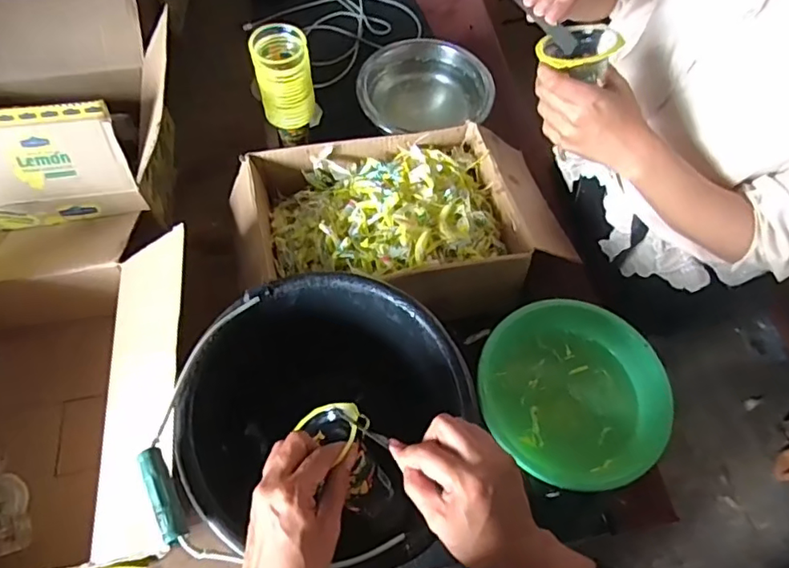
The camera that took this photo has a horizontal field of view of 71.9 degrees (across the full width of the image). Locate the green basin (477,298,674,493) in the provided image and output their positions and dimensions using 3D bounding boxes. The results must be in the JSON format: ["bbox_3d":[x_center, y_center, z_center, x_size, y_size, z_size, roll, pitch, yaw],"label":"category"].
[{"bbox_3d":[0.221,0.138,0.704,0.227,0.069,0.238,1,62,-2],"label":"green basin"}]

